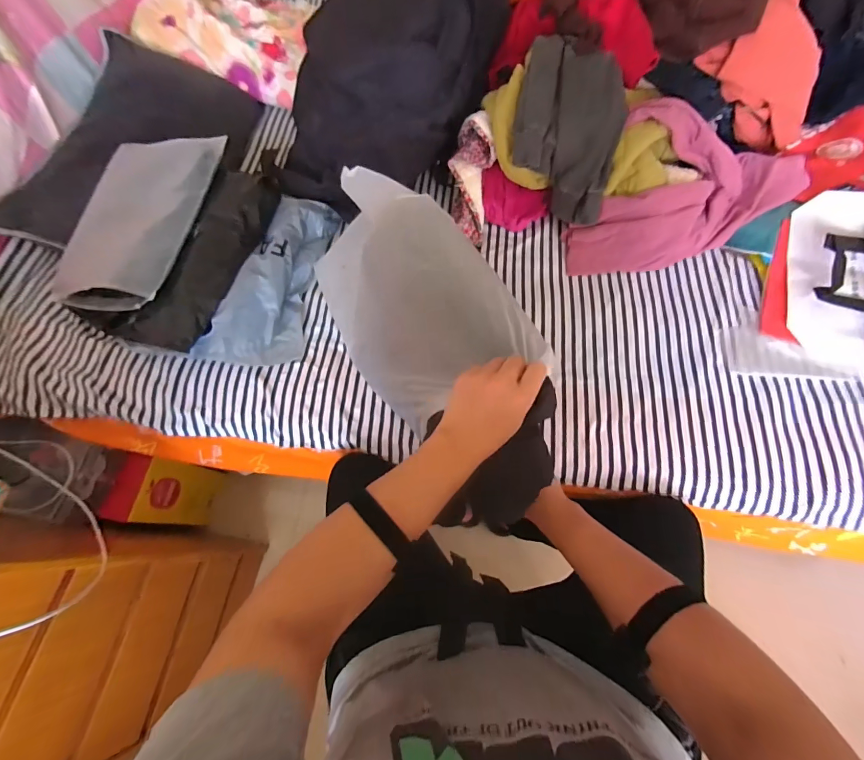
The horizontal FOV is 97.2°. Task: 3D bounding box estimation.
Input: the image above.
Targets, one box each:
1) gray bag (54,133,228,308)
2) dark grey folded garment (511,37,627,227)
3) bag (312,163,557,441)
[{"bbox_3d":[-0.591,-0.334,0.765,0.271,0.086,0.394,6,68,5],"label":"gray bag"},{"bbox_3d":[0.262,-0.490,0.766,0.191,0.188,0.274,7,68,5],"label":"dark grey folded garment"},{"bbox_3d":[-0.048,-0.136,0.654,0.245,0.230,0.444,-25,69,-7],"label":"bag"}]

